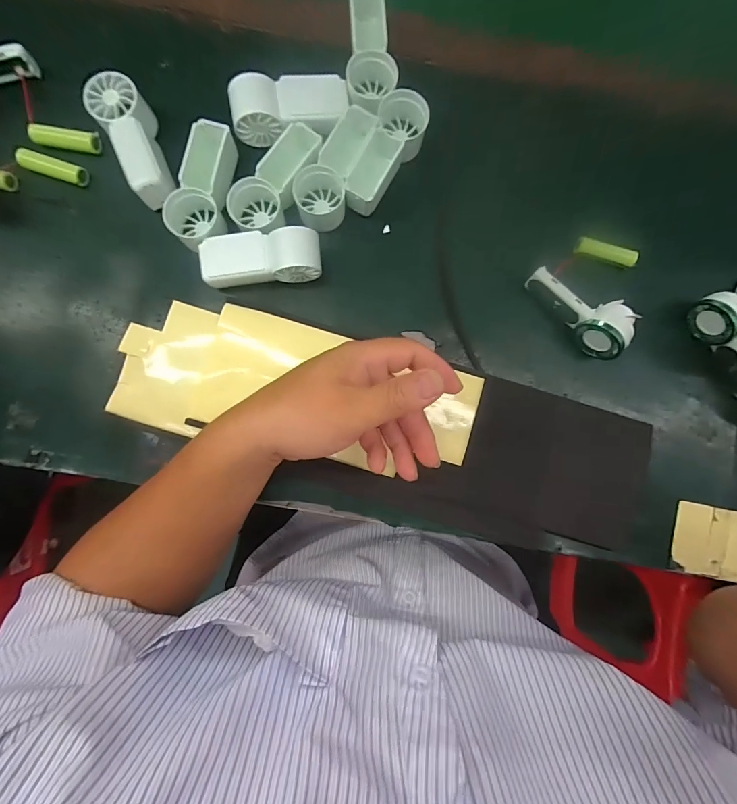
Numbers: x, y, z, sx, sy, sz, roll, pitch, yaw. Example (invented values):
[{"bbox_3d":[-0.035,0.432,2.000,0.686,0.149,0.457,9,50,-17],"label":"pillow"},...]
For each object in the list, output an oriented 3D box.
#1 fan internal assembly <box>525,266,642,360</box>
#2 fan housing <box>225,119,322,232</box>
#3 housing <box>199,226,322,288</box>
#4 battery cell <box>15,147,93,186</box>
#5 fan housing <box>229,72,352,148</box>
[{"bbox_3d":[0.174,-0.078,0.313,0.091,0.036,0.037,44,87,0],"label":"fan internal assembly"},{"bbox_3d":[-0.071,-0.180,0.309,0.044,0.032,0.097,34,87,0],"label":"fan housing"},{"bbox_3d":[-0.085,-0.114,0.310,0.093,0.029,0.038,-5,88,-2],"label":"housing"},{"bbox_3d":[-0.258,-0.192,0.315,0.051,0.013,0.017,16,87,-1],"label":"battery cell"},{"bbox_3d":[-0.062,-0.235,0.313,0.090,0.035,0.040,-8,88,-2],"label":"fan housing"}]

